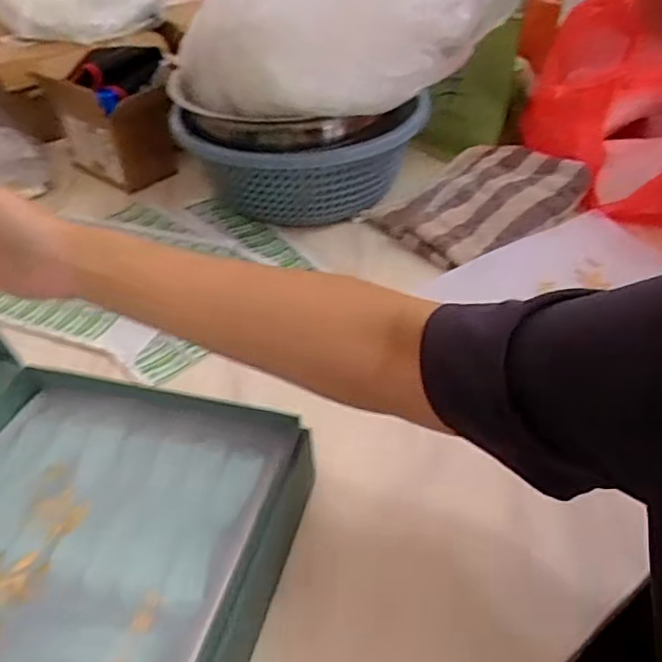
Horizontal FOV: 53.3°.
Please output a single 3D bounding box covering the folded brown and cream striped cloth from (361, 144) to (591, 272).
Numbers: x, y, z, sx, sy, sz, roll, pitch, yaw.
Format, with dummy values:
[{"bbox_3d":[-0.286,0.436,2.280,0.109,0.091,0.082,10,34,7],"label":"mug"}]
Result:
[{"bbox_3d":[0.180,-0.163,0.800,0.226,0.049,0.161,-26,45,-25],"label":"folded brown and cream striped cloth"}]

